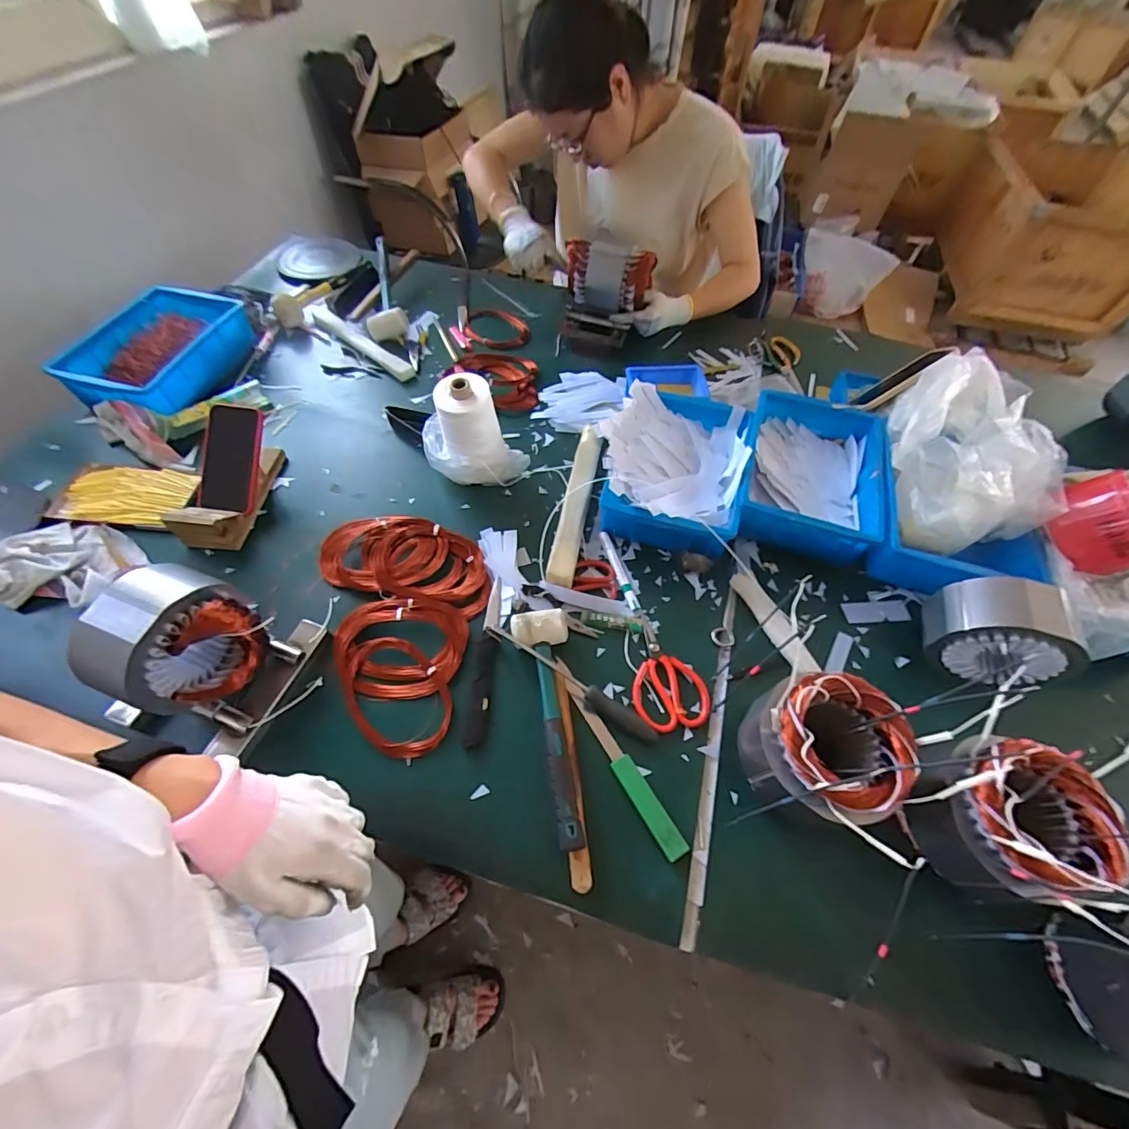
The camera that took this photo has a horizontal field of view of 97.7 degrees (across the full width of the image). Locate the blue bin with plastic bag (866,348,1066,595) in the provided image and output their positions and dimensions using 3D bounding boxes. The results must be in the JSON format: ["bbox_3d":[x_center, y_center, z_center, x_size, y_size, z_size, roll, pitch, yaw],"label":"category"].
[{"bbox_3d":[0.585,-0.122,0.724,0.231,0.204,0.311,23,58,13],"label":"blue bin with plastic bag"}]

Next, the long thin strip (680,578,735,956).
[{"bbox_3d":[0.189,0.221,0.622,0.017,0.008,0.434,14,59,7],"label":"long thin strip"}]

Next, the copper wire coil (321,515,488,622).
[{"bbox_3d":[-0.234,-0.008,0.729,0.261,0.032,0.123,14,59,6],"label":"copper wire coil"}]

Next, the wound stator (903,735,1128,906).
[{"bbox_3d":[0.448,0.255,0.499,0.128,0.119,0.131,1,55,-2],"label":"wound stator"}]

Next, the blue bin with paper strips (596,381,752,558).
[{"bbox_3d":[0.176,-0.166,0.804,0.221,0.099,0.292,16,59,8],"label":"blue bin with paper strips"}]

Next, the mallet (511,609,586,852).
[{"bbox_3d":[-0.016,0.191,0.607,0.070,0.039,0.281,-6,59,-6],"label":"mallet"}]

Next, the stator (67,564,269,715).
[{"bbox_3d":[-0.418,0.085,0.540,0.121,0.135,0.143,19,57,10],"label":"stator"}]

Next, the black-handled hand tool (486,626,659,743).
[{"bbox_3d":[0.007,0.151,0.640,0.252,0.034,0.026,30,62,15],"label":"black-handled hand tool"}]

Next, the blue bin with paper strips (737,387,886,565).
[{"bbox_3d":[0.388,-0.141,0.801,0.205,0.088,0.279,18,60,9],"label":"blue bin with paper strips"}]

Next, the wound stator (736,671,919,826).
[{"bbox_3d":[0.283,0.210,0.545,0.144,0.141,0.136,1,59,-1],"label":"wound stator"}]

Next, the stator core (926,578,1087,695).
[{"bbox_3d":[0.555,0.098,0.629,0.161,0.155,0.096,13,56,7],"label":"stator core"}]

